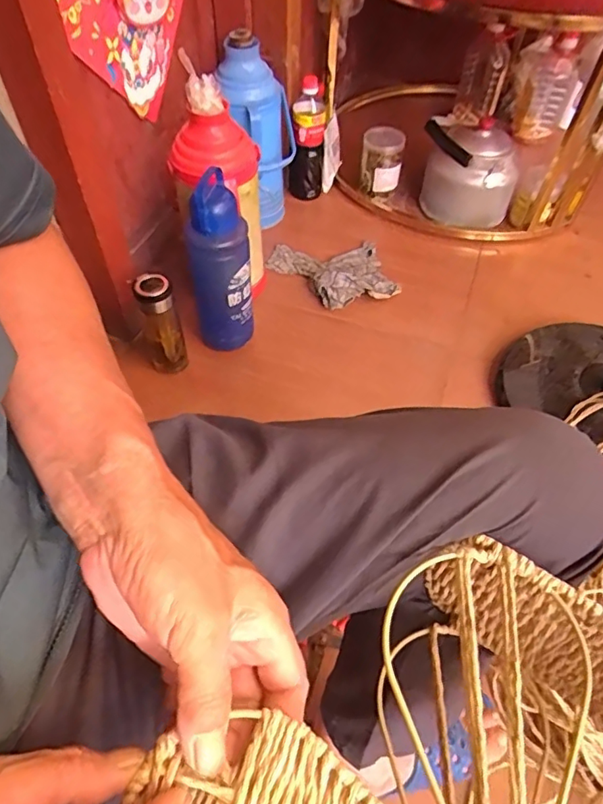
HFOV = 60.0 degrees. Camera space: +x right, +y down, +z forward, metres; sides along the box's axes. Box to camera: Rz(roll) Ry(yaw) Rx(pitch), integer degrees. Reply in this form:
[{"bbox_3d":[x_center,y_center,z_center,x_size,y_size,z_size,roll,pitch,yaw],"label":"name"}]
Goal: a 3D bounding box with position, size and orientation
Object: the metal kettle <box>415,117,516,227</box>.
[{"bbox_3d":[0.378,-0.528,1.207,0.204,0.197,0.188,9,53,5],"label":"metal kettle"}]

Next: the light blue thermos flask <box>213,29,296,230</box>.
[{"bbox_3d":[-0.086,-0.542,1.088,0.129,0.358,0.115,-38,63,-26],"label":"light blue thermos flask"}]

